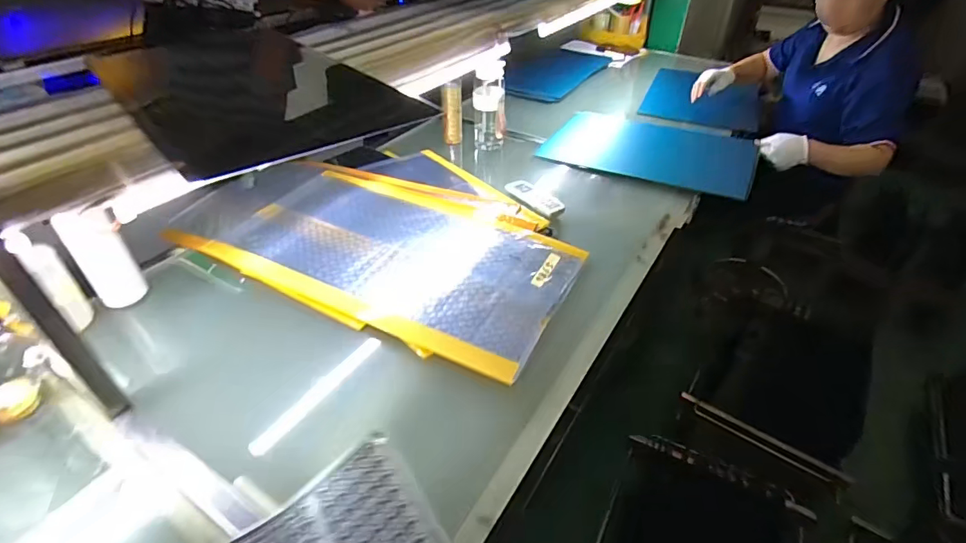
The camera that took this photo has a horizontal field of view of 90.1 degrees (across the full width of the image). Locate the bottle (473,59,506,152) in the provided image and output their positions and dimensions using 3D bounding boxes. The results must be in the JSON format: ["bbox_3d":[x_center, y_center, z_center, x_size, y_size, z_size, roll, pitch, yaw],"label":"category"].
[{"bbox_3d":[0.017,-0.434,1.254,0.082,0.211,0.070,-2,41,-5],"label":"bottle"}]

